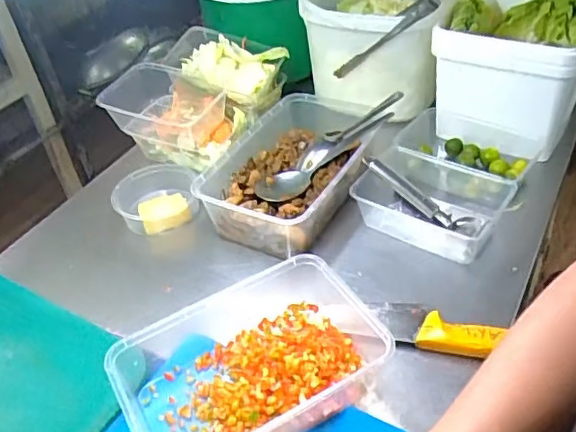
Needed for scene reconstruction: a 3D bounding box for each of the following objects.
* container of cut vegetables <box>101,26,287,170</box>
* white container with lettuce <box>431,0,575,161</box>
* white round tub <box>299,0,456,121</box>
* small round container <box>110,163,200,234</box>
[{"bbox_3d":[-0.137,-0.182,0.891,0.189,0.103,0.239,15,45,24],"label":"container of cut vegetables"},{"bbox_3d":[0.321,-0.209,0.811,0.185,0.160,0.185,20,47,29],"label":"white container with lettuce"},{"bbox_3d":[0.144,-0.276,0.894,0.234,0.157,0.254,-4,40,4],"label":"white round tub"},{"bbox_3d":[-0.177,-0.023,0.791,0.110,0.047,0.112,-4,40,4],"label":"small round container"}]

